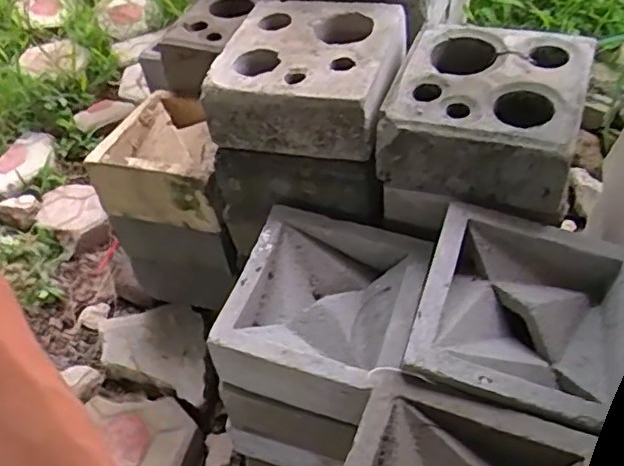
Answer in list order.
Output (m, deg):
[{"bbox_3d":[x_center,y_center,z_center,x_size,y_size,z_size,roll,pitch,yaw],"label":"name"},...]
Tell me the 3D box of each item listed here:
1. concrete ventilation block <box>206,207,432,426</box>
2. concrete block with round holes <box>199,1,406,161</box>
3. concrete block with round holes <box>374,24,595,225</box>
[{"bbox_3d":[0.016,0.090,0.707,0.200,0.090,0.205,13,52,15],"label":"concrete ventilation block"},{"bbox_3d":[-0.004,-0.203,0.752,0.213,0.086,0.209,12,52,14],"label":"concrete block with round holes"},{"bbox_3d":[0.195,-0.142,0.705,0.199,0.096,0.202,12,52,14],"label":"concrete block with round holes"}]

